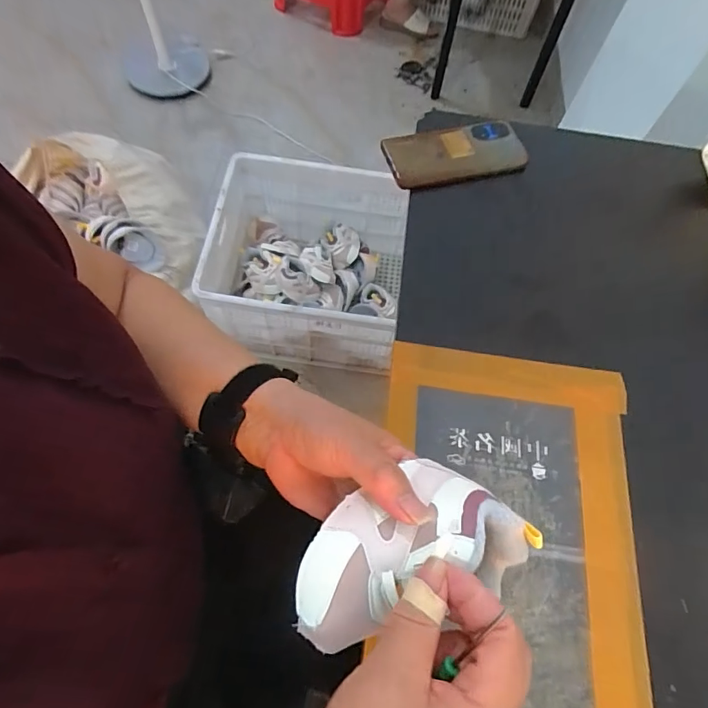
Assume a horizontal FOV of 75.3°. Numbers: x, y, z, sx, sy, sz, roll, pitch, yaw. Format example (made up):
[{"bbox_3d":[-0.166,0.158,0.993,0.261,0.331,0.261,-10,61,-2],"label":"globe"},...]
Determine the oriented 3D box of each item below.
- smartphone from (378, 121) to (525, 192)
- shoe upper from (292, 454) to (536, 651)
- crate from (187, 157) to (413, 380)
[{"bbox_3d":[0.117,-0.235,0.540,0.158,0.018,0.079,-12,65,-8],"label":"smartphone"},{"bbox_3d":[0.031,0.111,0.267,0.138,0.048,0.078,-20,66,-5],"label":"shoe upper"},{"bbox_3d":[-0.112,-0.213,1.160,0.495,0.292,0.412,8,64,-1],"label":"crate"}]

